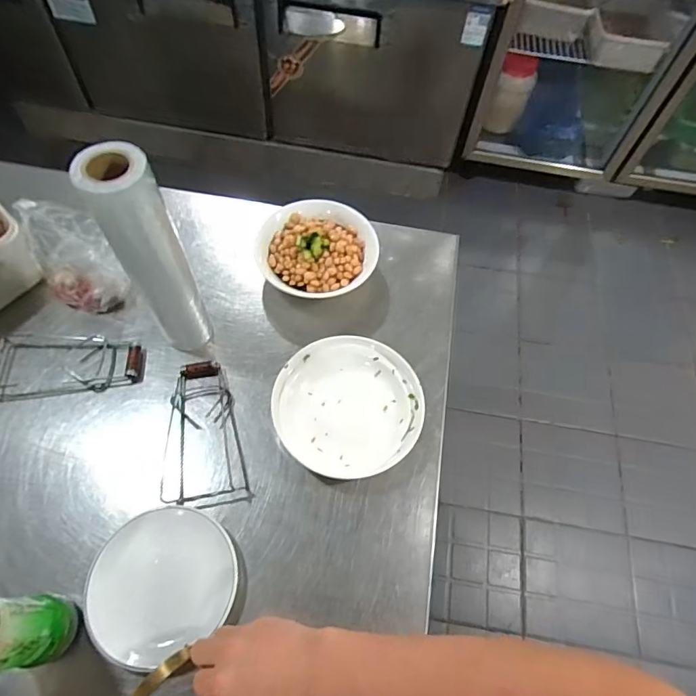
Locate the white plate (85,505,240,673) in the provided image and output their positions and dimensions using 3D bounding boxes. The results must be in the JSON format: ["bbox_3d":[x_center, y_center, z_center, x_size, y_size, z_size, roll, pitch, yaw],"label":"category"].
[{"bbox_3d":[-0.209,0.260,0.533,0.156,0.022,0.151,2,62,-3],"label":"white plate"}]

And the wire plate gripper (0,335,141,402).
[{"bbox_3d":[-0.396,0.020,0.668,0.196,0.023,0.095,-4,62,-6],"label":"wire plate gripper"}]

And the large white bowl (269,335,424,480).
[{"bbox_3d":[0.001,0.077,0.633,0.191,0.045,0.184,2,62,-3],"label":"large white bowl"}]

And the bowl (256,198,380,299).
[{"bbox_3d":[-0.048,-0.157,0.747,0.188,0.063,0.178,10,62,1],"label":"bowl"}]

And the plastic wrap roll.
[{"bbox_3d":[-0.226,-0.095,0.564,0.064,0.305,0.056,-25,66,-16],"label":"plastic wrap roll"}]

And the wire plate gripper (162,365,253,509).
[{"bbox_3d":[-0.195,0.110,0.617,0.098,0.024,0.199,-13,64,-11],"label":"wire plate gripper"}]

